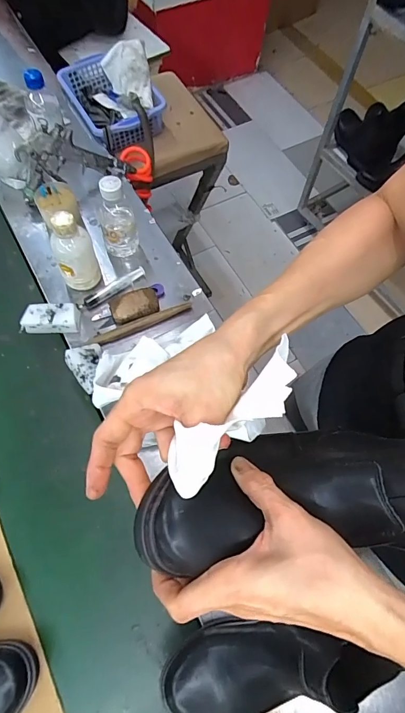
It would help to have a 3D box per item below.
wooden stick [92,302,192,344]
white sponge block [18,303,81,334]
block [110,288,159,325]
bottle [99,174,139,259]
[{"bbox_3d":[-0.093,-0.054,0.584,0.159,0.013,0.017,-23,101,-10],"label":"wooden stick"},{"bbox_3d":[-0.229,-0.057,0.566,0.084,0.025,0.038,-3,67,-3],"label":"white sponge block"},{"bbox_3d":[-0.107,-0.080,0.587,0.073,0.021,0.045,-20,69,-10],"label":"block"},{"bbox_3d":[-0.134,-0.215,0.590,0.053,0.141,0.050,-16,68,-8],"label":"bottle"}]

